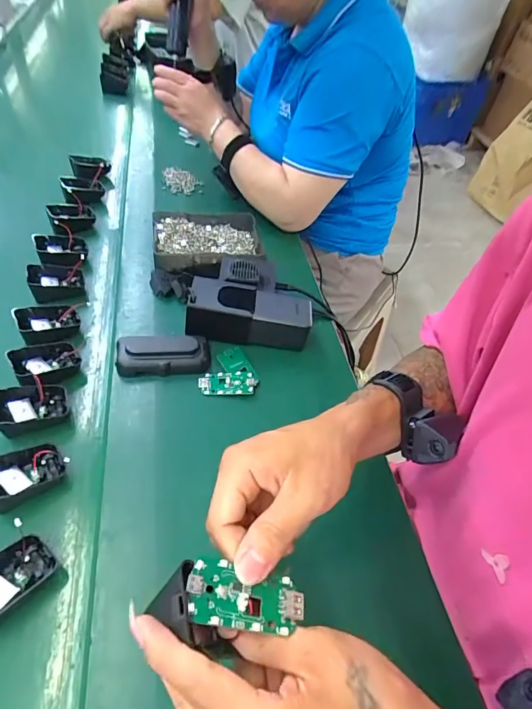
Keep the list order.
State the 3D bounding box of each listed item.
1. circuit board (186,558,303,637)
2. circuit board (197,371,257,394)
[{"bbox_3d":[-0.010,0.131,0.217,0.064,0.006,0.031,16,48,-12],"label":"circuit board"},{"bbox_3d":[-0.046,0.032,0.476,0.066,0.004,0.031,1,50,-6],"label":"circuit board"}]

